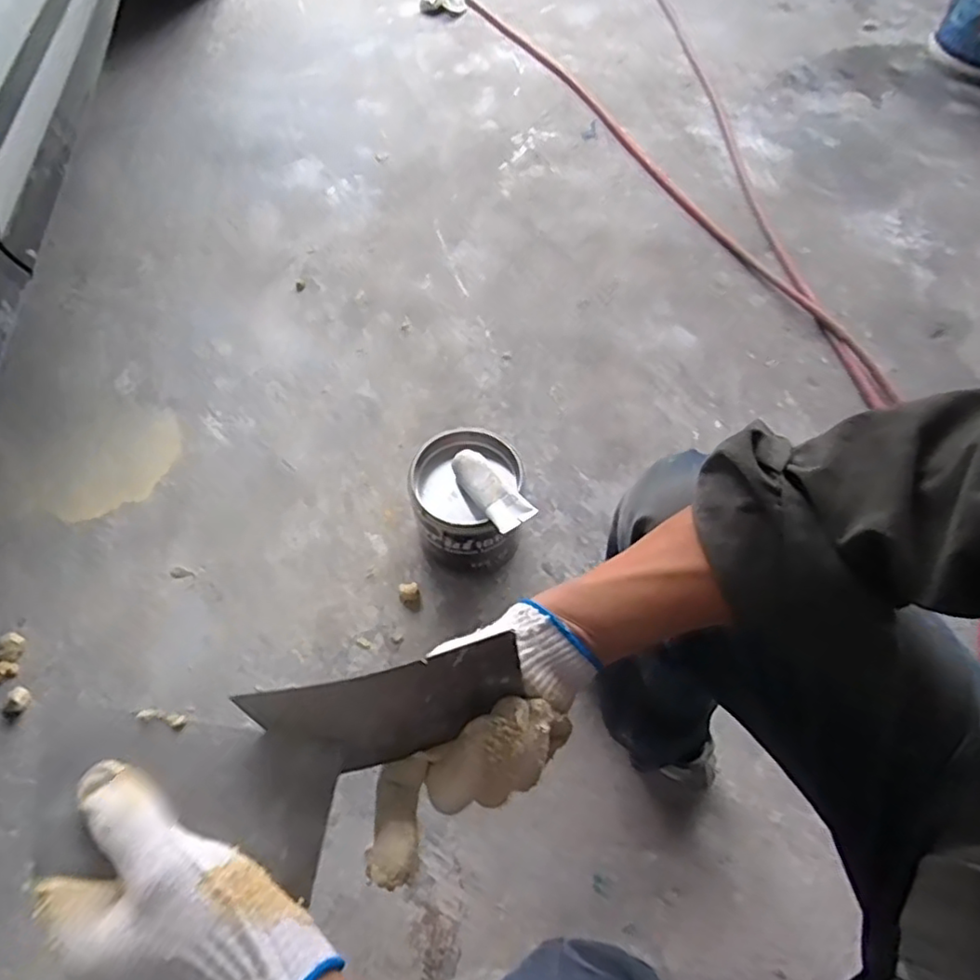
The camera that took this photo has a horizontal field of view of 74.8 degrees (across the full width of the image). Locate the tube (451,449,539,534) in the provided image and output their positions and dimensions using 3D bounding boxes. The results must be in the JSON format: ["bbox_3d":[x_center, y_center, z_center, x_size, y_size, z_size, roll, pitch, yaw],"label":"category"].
[{"bbox_3d":[-0.002,-0.001,0.813,0.049,0.028,0.130,-35,66,-17],"label":"tube"}]

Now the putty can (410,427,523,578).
[{"bbox_3d":[-0.029,0.021,0.893,0.138,0.173,0.149,0,64,0],"label":"putty can"}]

